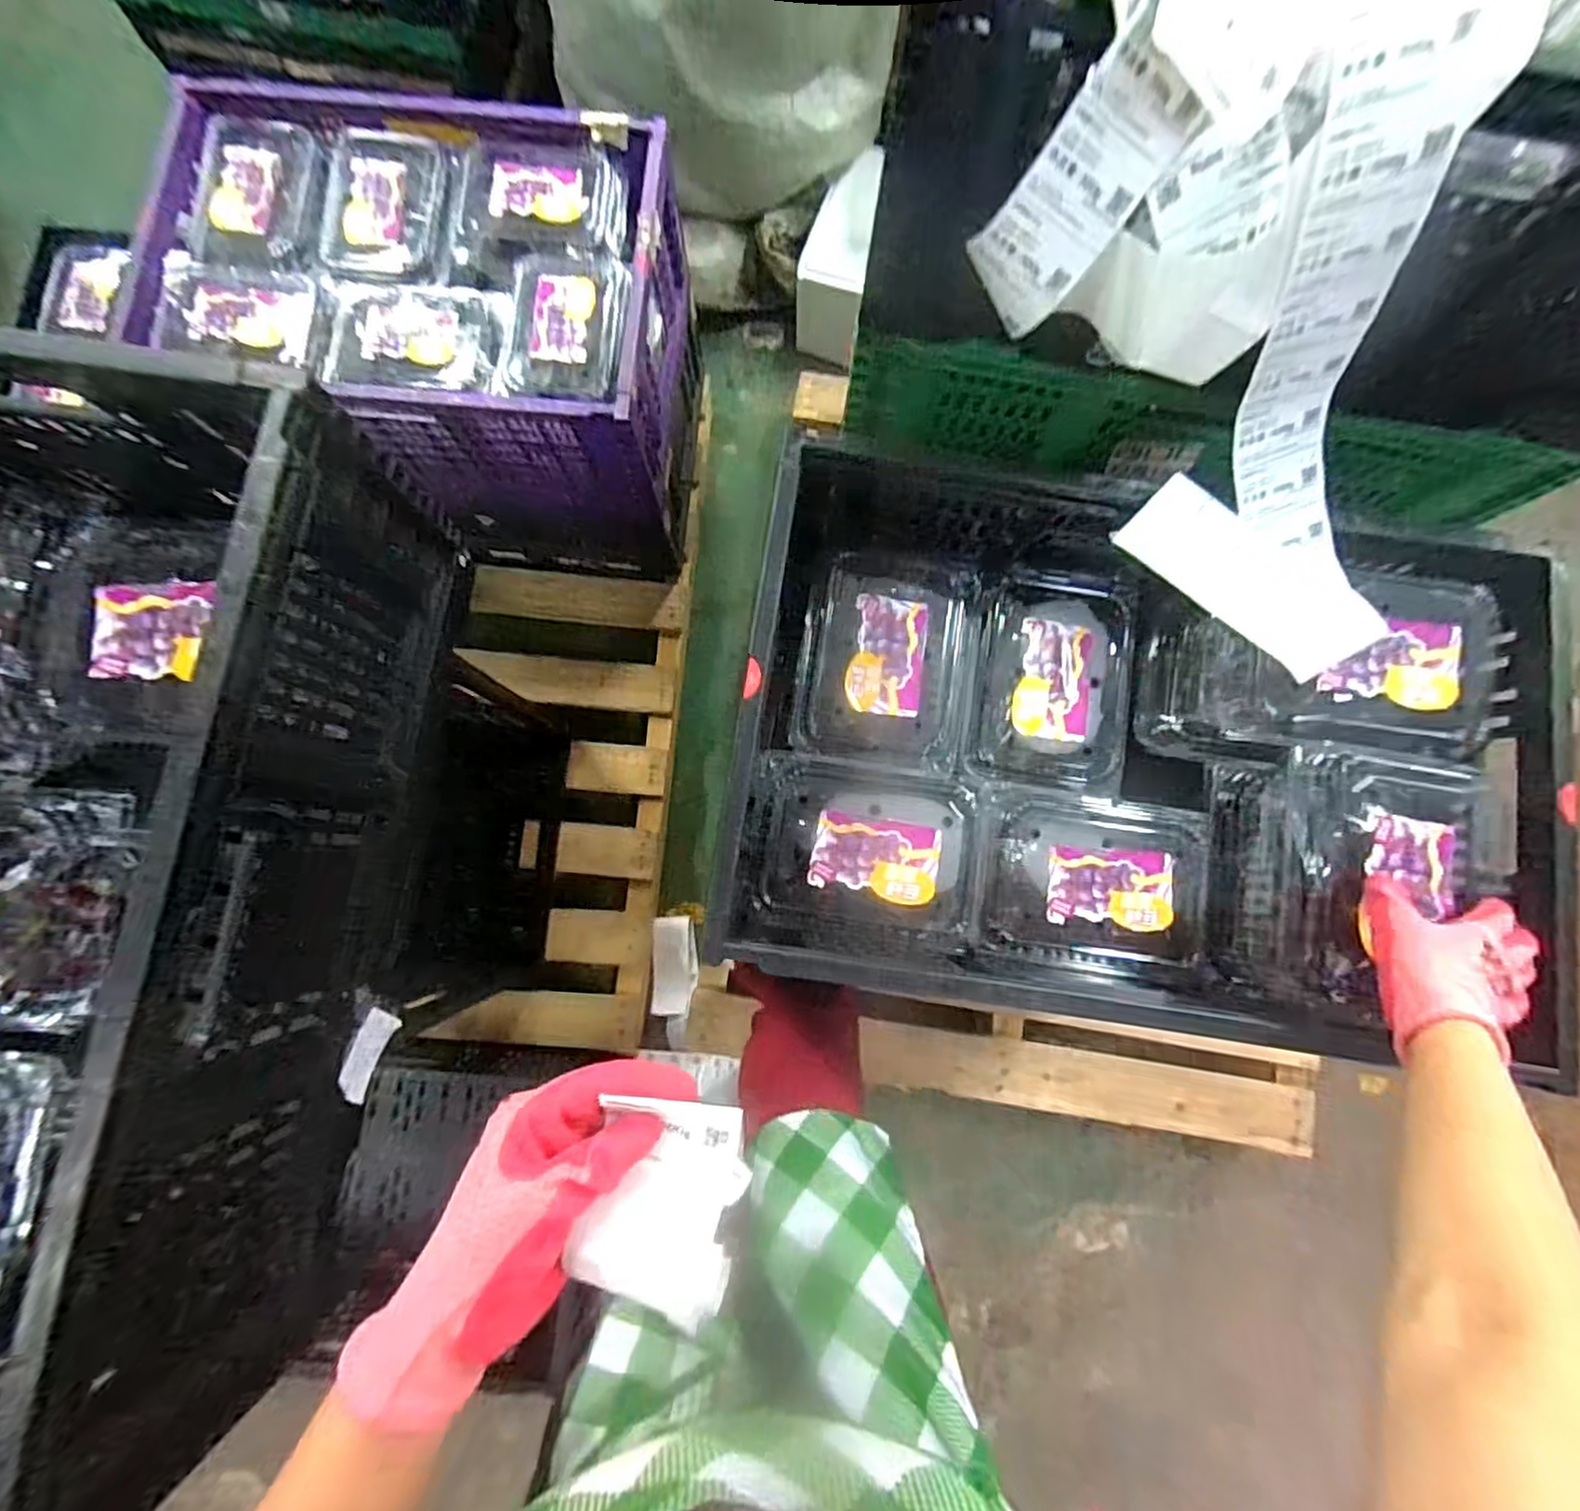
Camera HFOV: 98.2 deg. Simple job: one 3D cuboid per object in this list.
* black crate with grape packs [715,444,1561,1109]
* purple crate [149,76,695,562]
[{"bbox_3d":[0.266,-0.014,0.578,0.573,0.143,0.424,9,79,1],"label":"black crate with grape packs"},{"bbox_3d":[-0.437,-0.536,0.938,0.563,0.364,0.407,5,79,1],"label":"purple crate"}]

